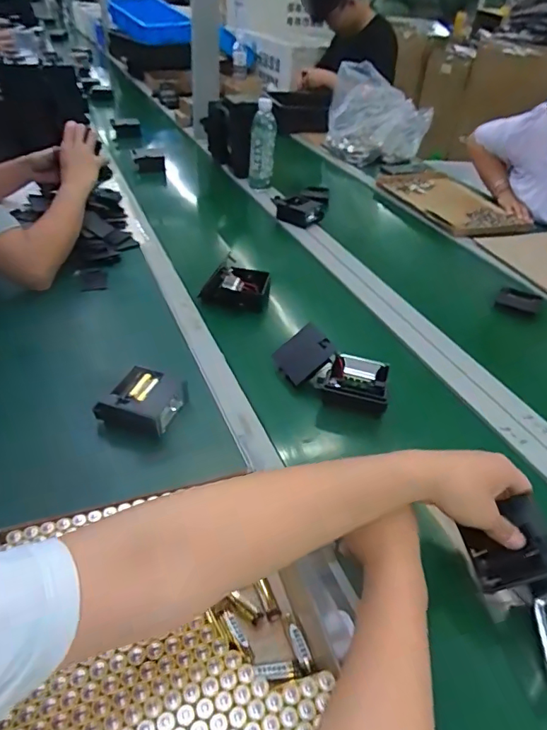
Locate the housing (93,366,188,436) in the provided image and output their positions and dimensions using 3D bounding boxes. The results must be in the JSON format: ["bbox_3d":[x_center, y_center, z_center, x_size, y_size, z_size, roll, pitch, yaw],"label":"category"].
[{"bbox_3d":[-0.174,0.049,0.636,0.097,0.045,0.090,11,39,8],"label":"housing"}]

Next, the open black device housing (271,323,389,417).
[{"bbox_3d":[0.085,0.009,0.714,0.185,0.057,0.093,23,42,22],"label":"open black device housing"}]

